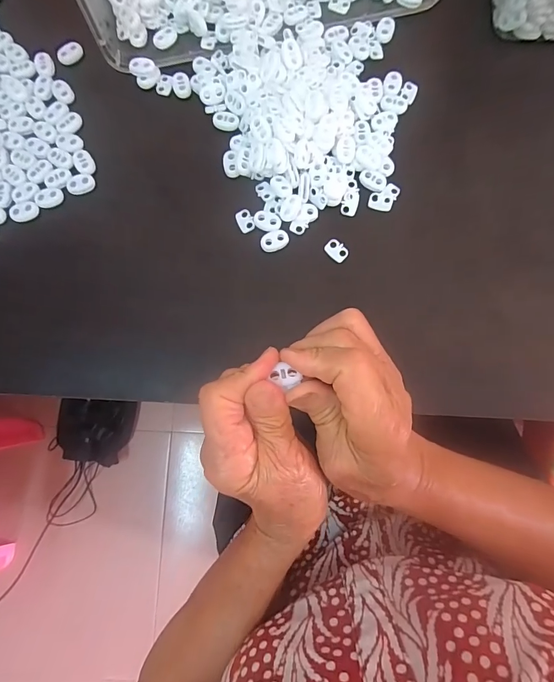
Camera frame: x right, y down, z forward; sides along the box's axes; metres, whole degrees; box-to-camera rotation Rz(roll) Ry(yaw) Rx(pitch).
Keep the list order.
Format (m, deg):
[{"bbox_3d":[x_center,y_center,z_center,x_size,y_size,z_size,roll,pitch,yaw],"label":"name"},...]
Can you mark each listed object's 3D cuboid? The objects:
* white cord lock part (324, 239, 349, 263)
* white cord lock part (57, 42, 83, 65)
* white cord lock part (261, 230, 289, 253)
[{"bbox_3d":[0.047,-0.072,0.295,0.019,0.004,0.014,38,83,6],"label":"white cord lock part"},{"bbox_3d":[-0.182,-0.253,0.327,0.023,0.008,0.012,-41,83,-6],"label":"white cord lock part"},{"bbox_3d":[-0.002,-0.080,0.297,0.023,0.004,0.015,-22,81,-3],"label":"white cord lock part"}]

